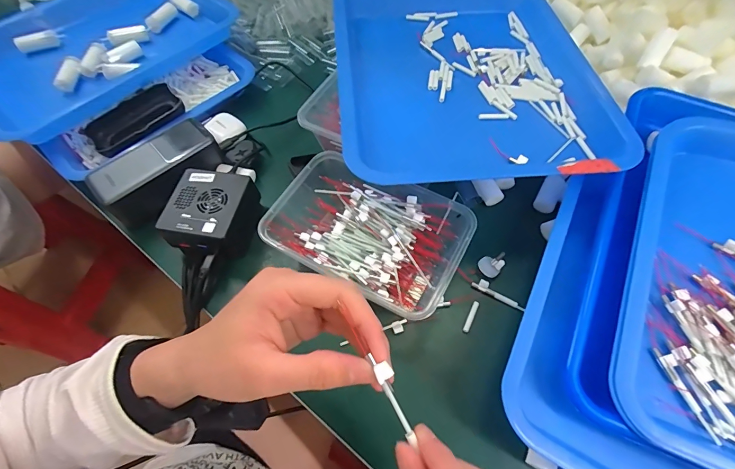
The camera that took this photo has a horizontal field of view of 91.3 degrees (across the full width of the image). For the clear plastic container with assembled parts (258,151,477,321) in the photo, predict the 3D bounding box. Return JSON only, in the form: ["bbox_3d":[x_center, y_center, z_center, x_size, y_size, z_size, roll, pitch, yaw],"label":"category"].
[{"bbox_3d":[0.005,-0.006,0.340,0.170,0.050,0.122,26,65,16],"label":"clear plastic container with assembled parts"}]

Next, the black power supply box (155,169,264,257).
[{"bbox_3d":[-0.155,-0.021,0.366,0.077,0.042,0.080,10,61,8],"label":"black power supply box"}]

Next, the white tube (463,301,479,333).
[{"bbox_3d":[0.096,0.076,0.332,0.006,0.004,0.031,23,65,15],"label":"white tube"}]

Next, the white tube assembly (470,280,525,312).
[{"bbox_3d":[0.124,0.056,0.340,0.051,0.004,0.012,27,66,17],"label":"white tube assembly"}]

